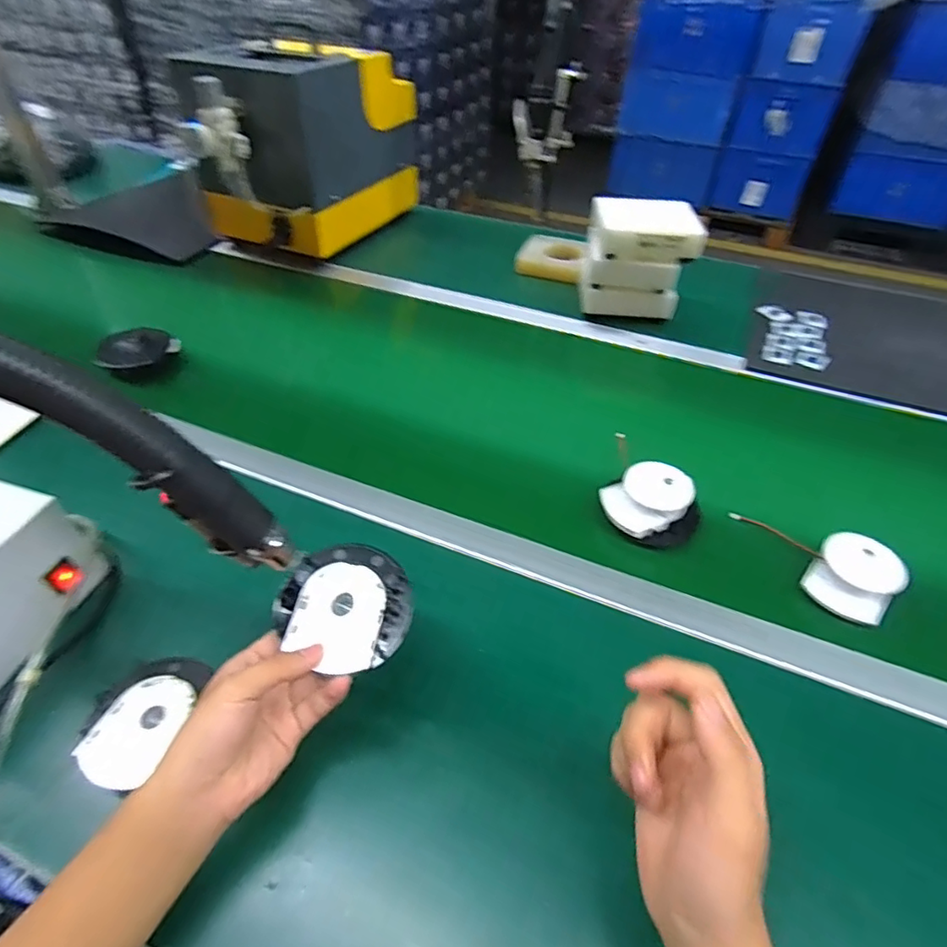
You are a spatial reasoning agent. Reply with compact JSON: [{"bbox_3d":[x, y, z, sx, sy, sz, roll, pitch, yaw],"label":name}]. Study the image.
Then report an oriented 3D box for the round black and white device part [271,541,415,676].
[{"bbox_3d":[-0.092,0.096,0.409,0.093,0.022,0.086,1,45,-1],"label":"round black and white device part"}]

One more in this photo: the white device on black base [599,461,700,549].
[{"bbox_3d":[0.178,0.032,0.563,0.079,0.045,0.077,-23,50,-22],"label":"white device on black base"}]

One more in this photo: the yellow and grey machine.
[{"bbox_3d":[-0.308,-0.586,1.000,0.248,0.262,0.378,22,49,20],"label":"yellow and grey machine"}]

